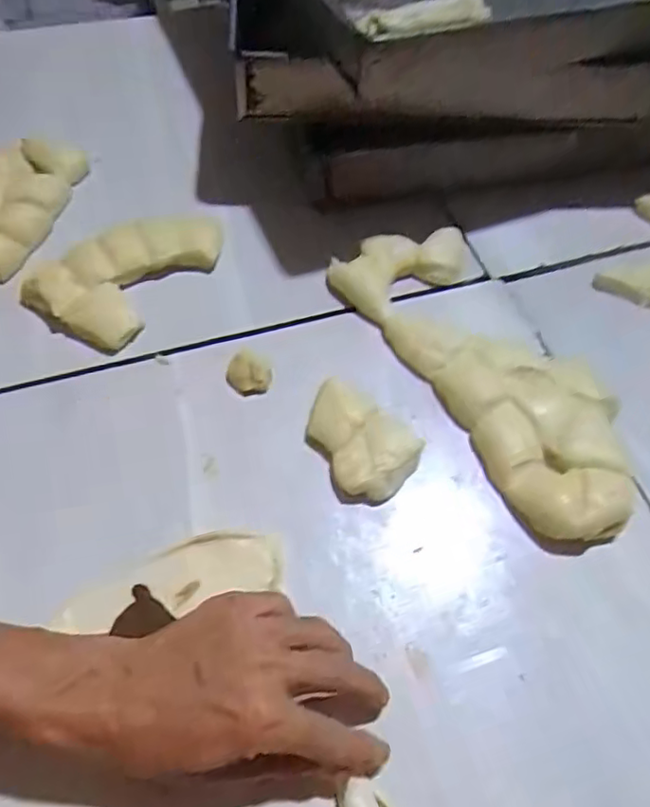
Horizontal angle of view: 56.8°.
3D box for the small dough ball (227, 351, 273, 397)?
[{"bbox_3d":[-0.056,-0.021,0.442,0.032,0.014,0.026,29,63,16],"label":"small dough ball"}]

